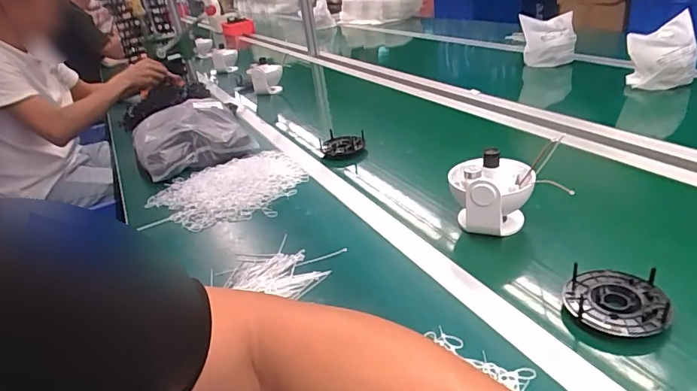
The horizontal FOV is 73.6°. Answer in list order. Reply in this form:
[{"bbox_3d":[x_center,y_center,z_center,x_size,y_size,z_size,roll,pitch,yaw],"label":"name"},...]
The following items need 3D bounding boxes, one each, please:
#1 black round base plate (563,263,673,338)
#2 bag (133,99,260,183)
[{"bbox_3d":[0.289,0.114,0.507,0.094,0.031,0.092,6,31,24],"label":"black round base plate"},{"bbox_3d":[-0.369,-0.134,1.075,0.239,0.088,0.253,-24,31,-23],"label":"bag"}]

